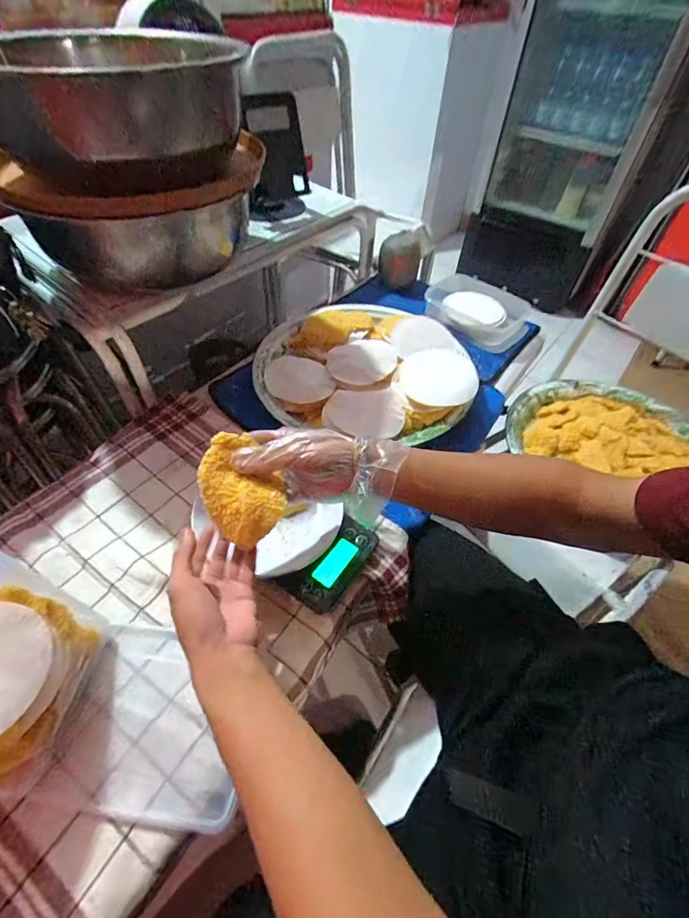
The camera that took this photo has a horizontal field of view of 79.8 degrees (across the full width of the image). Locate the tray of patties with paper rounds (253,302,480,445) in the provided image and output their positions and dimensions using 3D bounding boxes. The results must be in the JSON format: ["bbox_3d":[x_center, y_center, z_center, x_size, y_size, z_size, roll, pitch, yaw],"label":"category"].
[{"bbox_3d":[0.033,-0.175,0.734,0.363,0.045,0.346,3,51,0],"label":"tray of patties with paper rounds"}]

